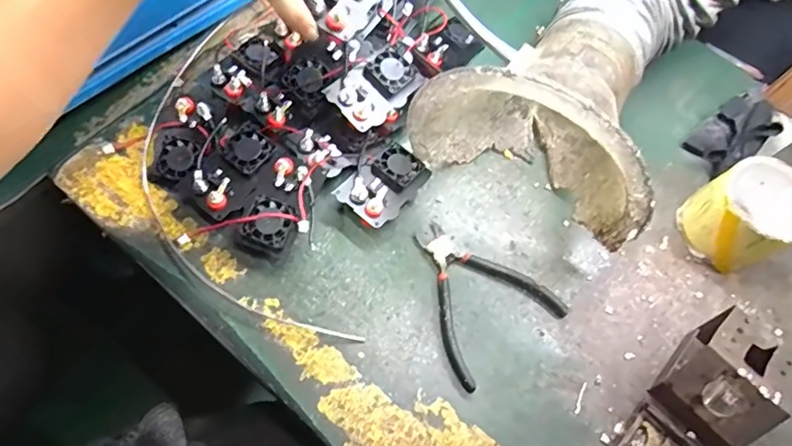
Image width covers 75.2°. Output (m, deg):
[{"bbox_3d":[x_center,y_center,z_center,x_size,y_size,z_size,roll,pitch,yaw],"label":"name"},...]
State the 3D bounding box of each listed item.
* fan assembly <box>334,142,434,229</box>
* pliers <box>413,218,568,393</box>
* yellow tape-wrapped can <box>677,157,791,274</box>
[{"bbox_3d":[-0.011,-0.039,0.492,0.057,0.027,0.085,37,69,12],"label":"fan assembly"},{"bbox_3d":[0.069,0.057,0.463,0.115,0.014,0.136,-32,72,-17],"label":"pliers"},{"bbox_3d":[0.324,-0.011,0.472,0.083,0.089,0.078,2,66,-4],"label":"yellow tape-wrapped can"}]

